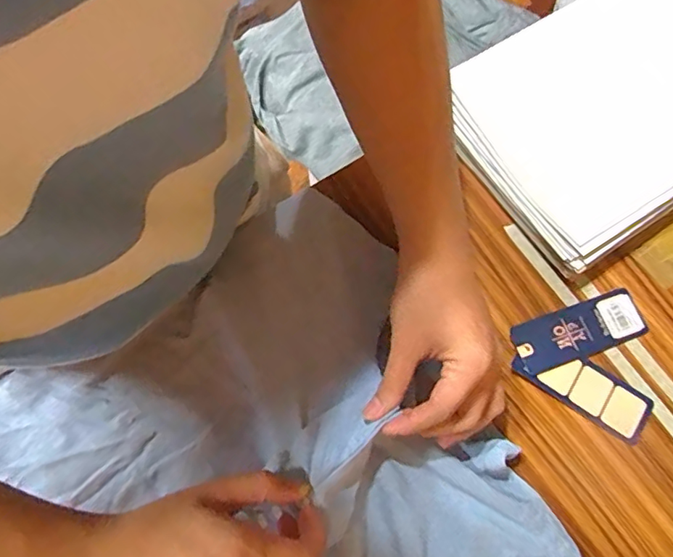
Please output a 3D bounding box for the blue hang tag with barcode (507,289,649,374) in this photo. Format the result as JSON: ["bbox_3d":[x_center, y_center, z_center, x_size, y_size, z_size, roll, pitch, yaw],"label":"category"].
[{"bbox_3d":[0.214,0.046,0.467,0.119,0.004,0.045,-19,74,-8],"label":"blue hang tag with barcode"}]

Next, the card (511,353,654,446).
[{"bbox_3d":[0.212,0.093,0.454,0.116,0.004,0.045,33,77,8],"label":"card"}]

